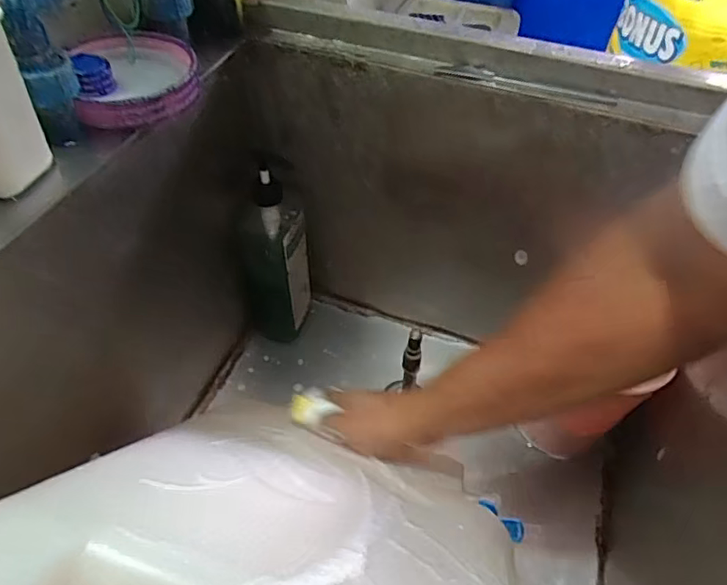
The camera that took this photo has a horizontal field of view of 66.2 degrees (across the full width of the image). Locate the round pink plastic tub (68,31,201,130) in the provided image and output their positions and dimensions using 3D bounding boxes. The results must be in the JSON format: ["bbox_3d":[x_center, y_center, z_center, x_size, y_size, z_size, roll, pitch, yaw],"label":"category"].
[{"bbox_3d":[-0.201,-0.189,0.498,0.108,0.041,0.124,-16,52,-15],"label":"round pink plastic tub"}]

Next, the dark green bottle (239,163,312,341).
[{"bbox_3d":[-0.113,-0.035,0.735,0.089,0.252,0.072,-5,50,-7],"label":"dark green bottle"}]

